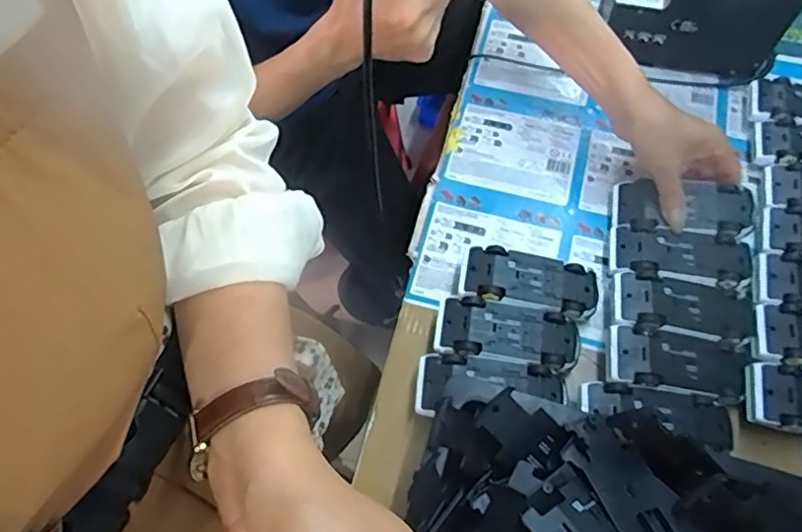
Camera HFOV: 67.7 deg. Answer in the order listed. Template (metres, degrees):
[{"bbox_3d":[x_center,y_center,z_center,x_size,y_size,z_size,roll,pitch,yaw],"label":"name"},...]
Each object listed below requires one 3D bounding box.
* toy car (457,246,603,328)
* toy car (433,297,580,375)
[{"bbox_3d":[0.122,0.023,0.570,0.125,0.034,0.062,11,65,5],"label":"toy car"},{"bbox_3d":[0.097,0.066,0.550,0.127,0.031,0.053,10,65,4],"label":"toy car"}]

